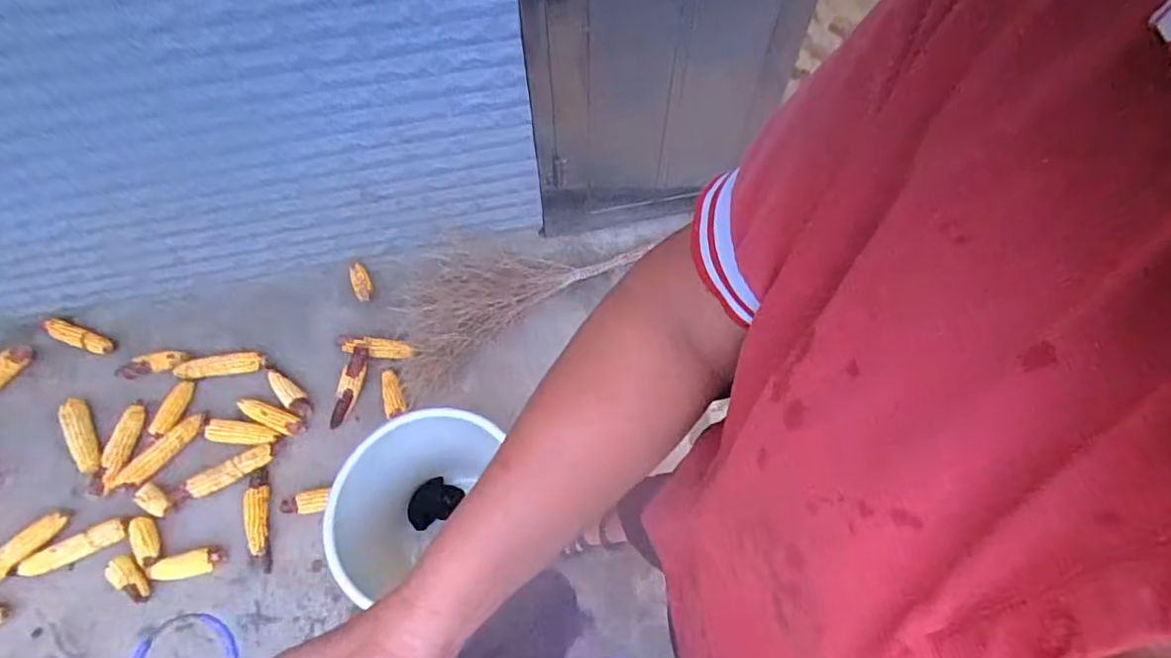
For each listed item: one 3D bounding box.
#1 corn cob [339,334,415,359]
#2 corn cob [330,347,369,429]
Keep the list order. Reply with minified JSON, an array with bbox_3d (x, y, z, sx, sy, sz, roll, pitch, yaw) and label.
[{"bbox_3d":[-0.493,0.042,1.402,0.168,0.036,0.037,10,58,-9],"label":"corn cob"},{"bbox_3d":[-0.540,0.134,1.364,0.052,0.050,0.188,16,82,11],"label":"corn cob"}]

